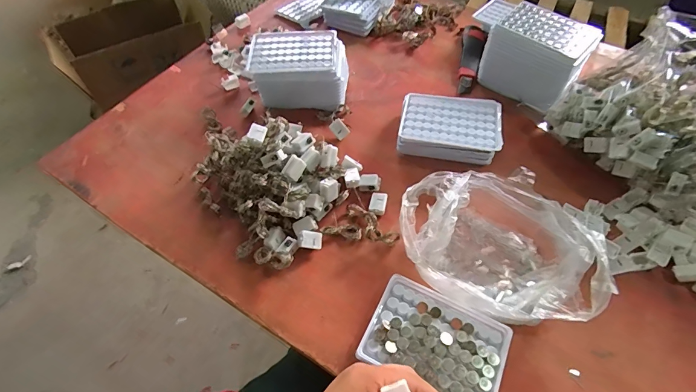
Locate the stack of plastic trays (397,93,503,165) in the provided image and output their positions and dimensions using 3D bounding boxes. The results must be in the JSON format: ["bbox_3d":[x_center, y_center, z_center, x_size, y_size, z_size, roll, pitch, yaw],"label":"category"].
[{"bbox_3d":[0.140,-0.091,0.507,0.133,0.047,0.105,9,56,6],"label":"stack of plastic trays"}]

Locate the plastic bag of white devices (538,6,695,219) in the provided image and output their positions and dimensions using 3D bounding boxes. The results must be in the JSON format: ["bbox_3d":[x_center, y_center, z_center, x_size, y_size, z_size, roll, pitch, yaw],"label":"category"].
[{"bbox_3d":[0.423,-0.104,0.450,0.208,0.169,0.230,-25,59,-16],"label":"plastic bag of white devices"}]

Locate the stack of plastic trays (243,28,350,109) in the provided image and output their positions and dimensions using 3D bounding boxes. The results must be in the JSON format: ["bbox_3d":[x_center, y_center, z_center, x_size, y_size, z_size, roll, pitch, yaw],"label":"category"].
[{"bbox_3d":[-0.076,-0.196,0.567,0.146,0.072,0.109,3,56,2],"label":"stack of plastic trays"}]

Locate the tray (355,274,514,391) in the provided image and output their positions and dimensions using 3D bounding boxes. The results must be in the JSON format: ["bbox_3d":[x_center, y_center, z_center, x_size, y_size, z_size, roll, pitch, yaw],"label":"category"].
[{"bbox_3d":[0.088,0.143,0.359,0.129,0.016,0.094,24,59,16],"label":"tray"}]

